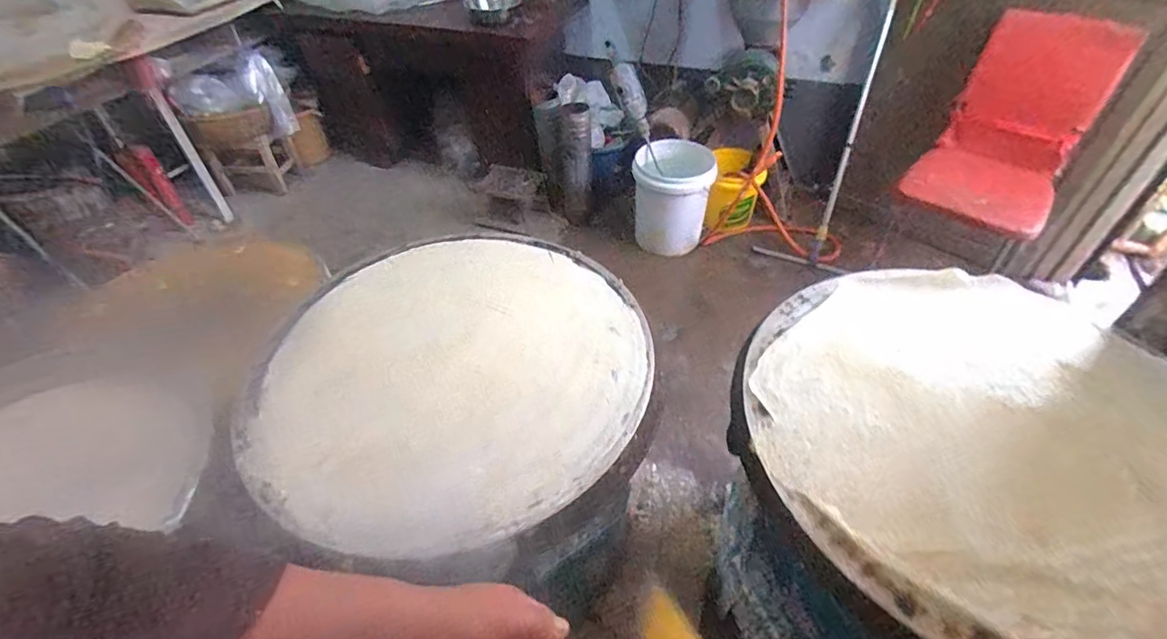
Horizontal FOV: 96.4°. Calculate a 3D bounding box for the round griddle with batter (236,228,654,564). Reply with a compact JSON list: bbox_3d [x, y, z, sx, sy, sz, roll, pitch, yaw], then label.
[{"bbox_3d":[-0.199,0.054,0.821,0.575,0.022,0.606,-2,44,2],"label":"round griddle with batter"}]

